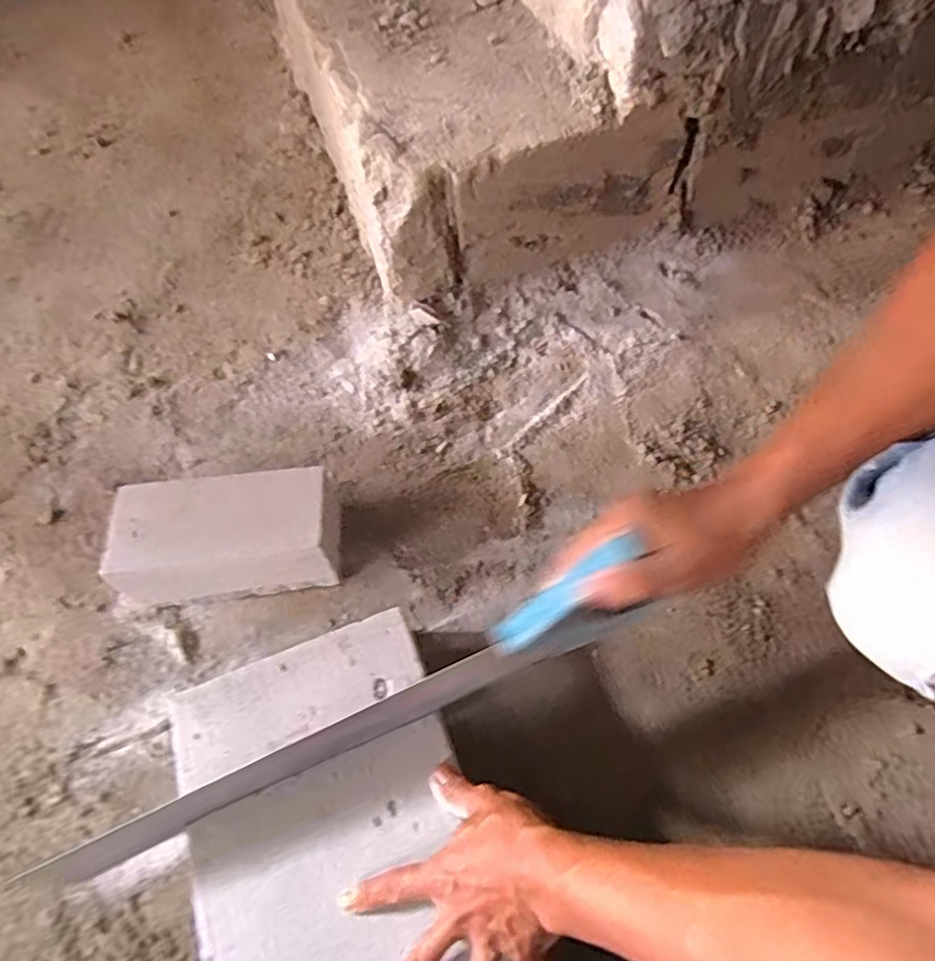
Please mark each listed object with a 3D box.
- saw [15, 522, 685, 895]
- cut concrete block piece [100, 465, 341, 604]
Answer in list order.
[{"bbox_3d":[-0.081,0.168,0.437,0.443,0.109,0.029,-28,62,2],"label":"saw"},{"bbox_3d":[-0.220,0.053,0.600,0.206,0.080,0.097,-7,61,0],"label":"cut concrete block piece"}]

